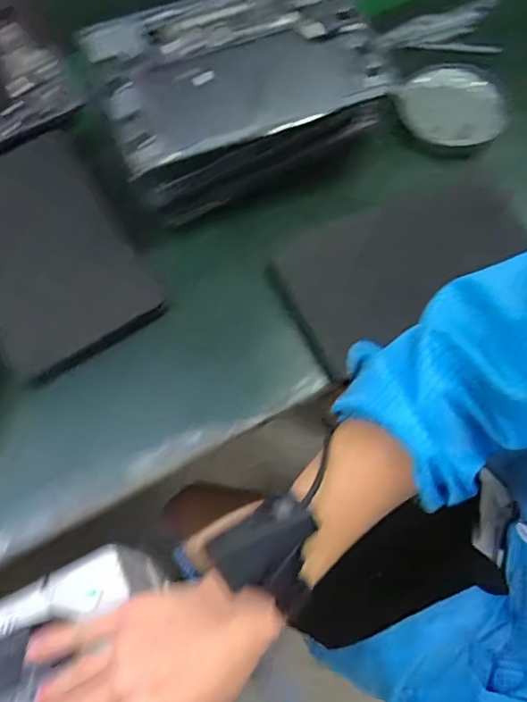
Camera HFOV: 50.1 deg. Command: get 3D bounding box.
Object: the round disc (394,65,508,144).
[{"bbox_3d":[0.211,-0.277,0.641,0.131,0.018,0.103,-25,84,-19],"label":"round disc"}]

